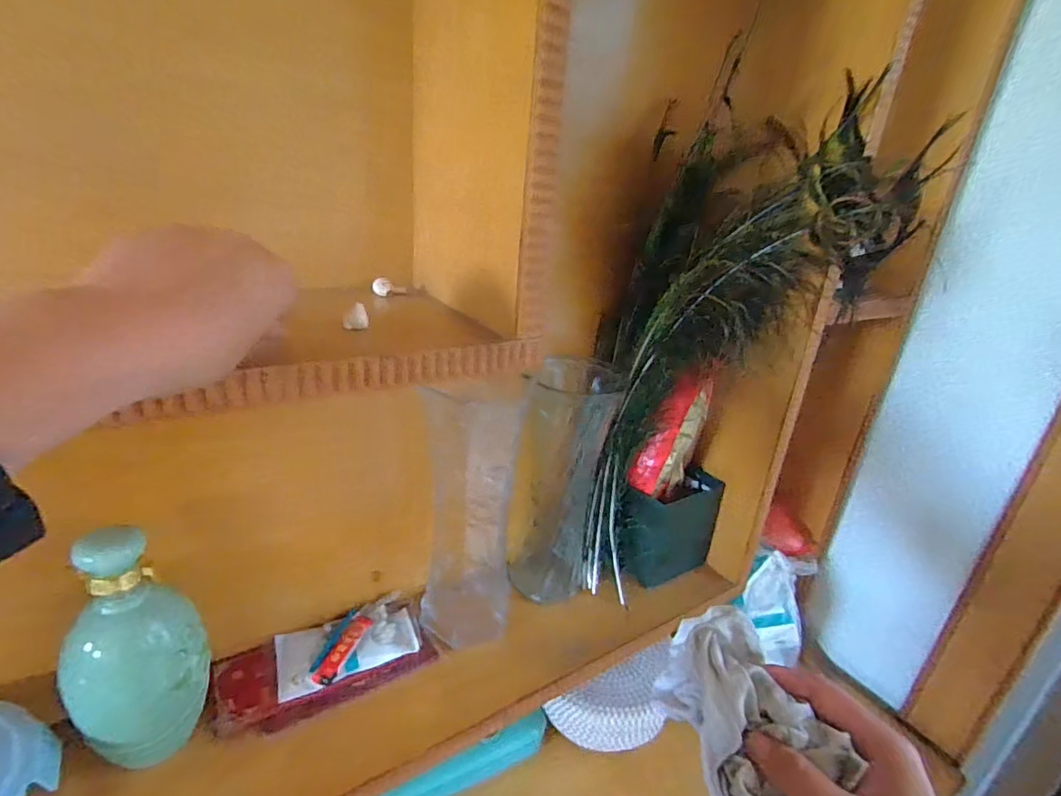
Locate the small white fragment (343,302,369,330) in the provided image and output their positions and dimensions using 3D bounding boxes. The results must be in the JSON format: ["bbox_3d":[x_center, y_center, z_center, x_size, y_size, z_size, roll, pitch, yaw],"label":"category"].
[{"bbox_3d":[-0.113,-0.053,0.342,0.016,0.016,0.008,-2,24,-19],"label":"small white fragment"}]

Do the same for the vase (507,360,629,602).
[{"bbox_3d":[0.033,0.103,0.637,0.108,0.278,0.111,10,23,10],"label":"vase"}]

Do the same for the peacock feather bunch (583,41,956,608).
[{"bbox_3d":[0.206,-0.033,0.606,0.260,0.537,0.159,8,22,6],"label":"peacock feather bunch"}]

